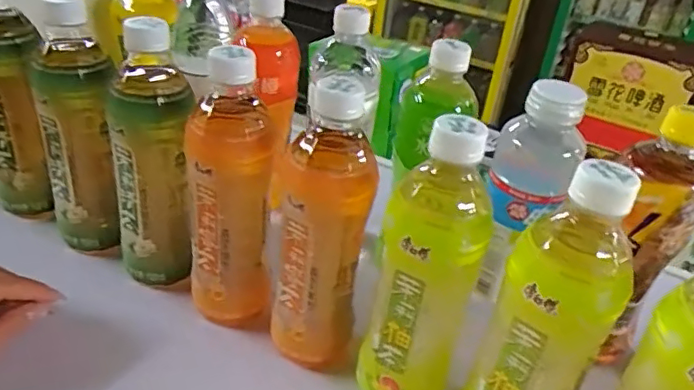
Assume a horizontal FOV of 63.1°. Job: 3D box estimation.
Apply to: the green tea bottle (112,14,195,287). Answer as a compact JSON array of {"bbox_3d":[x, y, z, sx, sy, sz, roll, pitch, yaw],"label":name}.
[{"bbox_3d":[-0.154,-0.031,0.448,0.056,0.204,0.066,-7,36,-21],"label":"green tea bottle"}]

